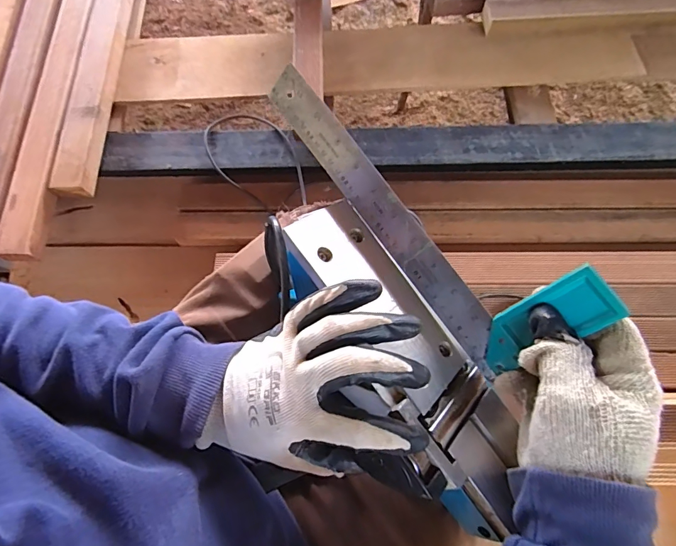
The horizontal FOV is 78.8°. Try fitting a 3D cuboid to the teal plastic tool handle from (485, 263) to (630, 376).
[{"bbox_3d":[0.142,0.035,0.290,0.039,0.098,0.005,55,36,7],"label":"teal plastic tool handle"}]

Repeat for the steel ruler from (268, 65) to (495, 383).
[{"bbox_3d":[0.037,-0.046,0.334,0.286,0.038,0.004,54,39,6],"label":"steel ruler"}]

